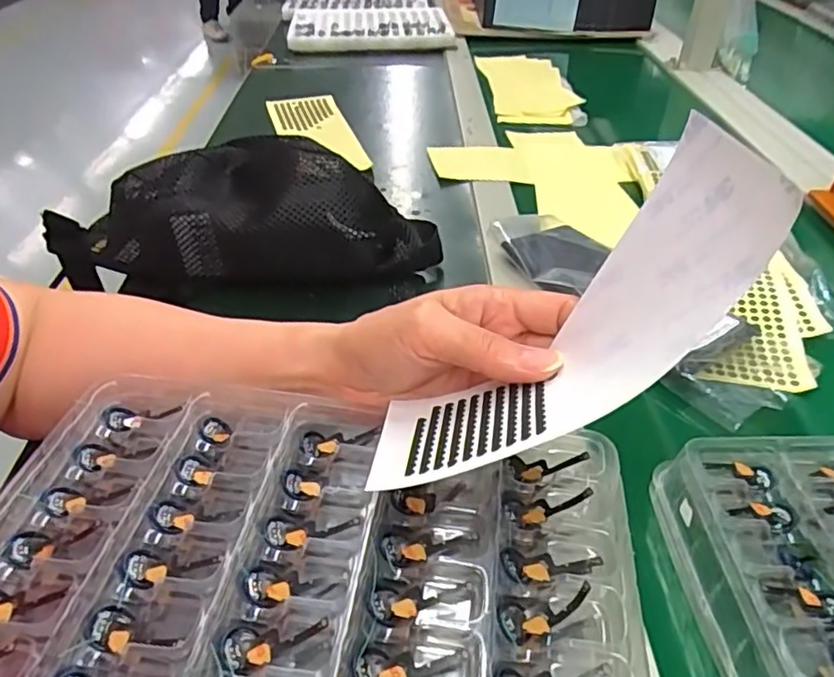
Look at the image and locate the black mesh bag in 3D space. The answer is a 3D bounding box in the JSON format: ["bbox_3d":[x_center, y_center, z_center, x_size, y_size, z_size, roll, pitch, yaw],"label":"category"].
[{"bbox_3d":[-0.137,-0.092,0.495,0.302,0.106,0.088,3,39,2],"label":"black mesh bag"}]

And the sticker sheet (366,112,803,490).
[{"bbox_3d":[0.053,0.005,0.241,0.035,0.188,0.060,32,35,-25],"label":"sticker sheet"}]

